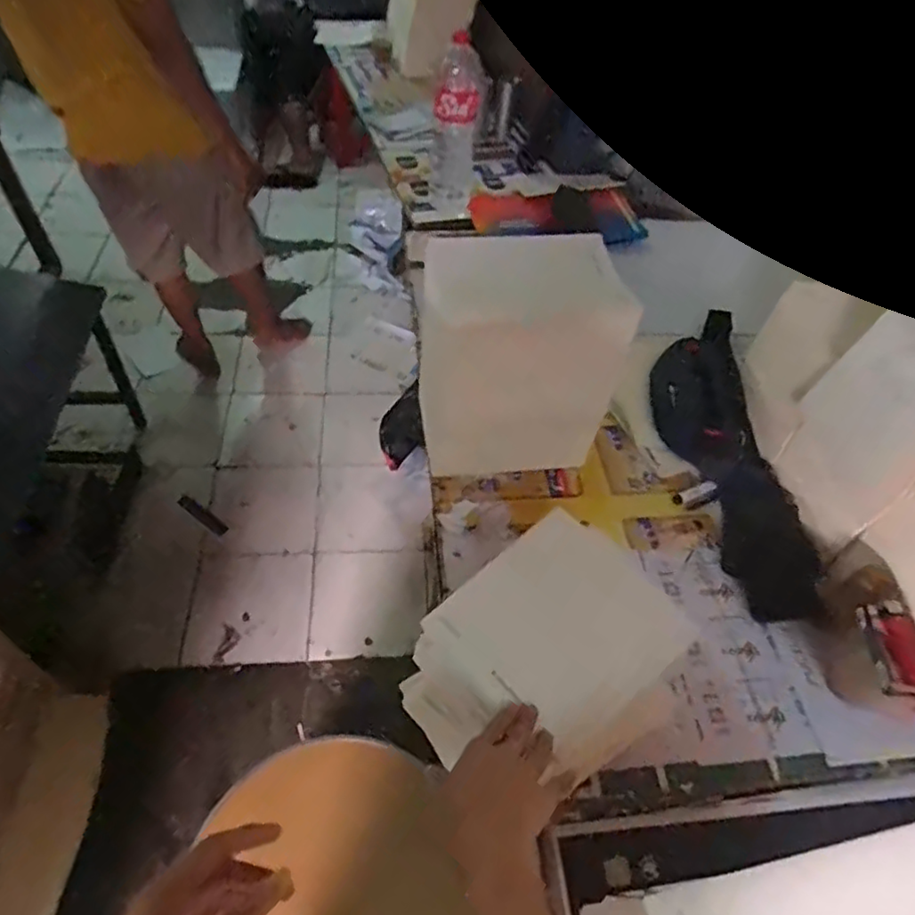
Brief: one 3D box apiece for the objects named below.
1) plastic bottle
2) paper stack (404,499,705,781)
[{"bbox_3d":[-0.005,-0.700,1.334,0.096,0.302,0.101,5,51,-2],"label":"plastic bottle"},{"bbox_3d":[0.115,0.217,0.701,0.332,0.037,0.243,-34,79,-34],"label":"paper stack"}]

